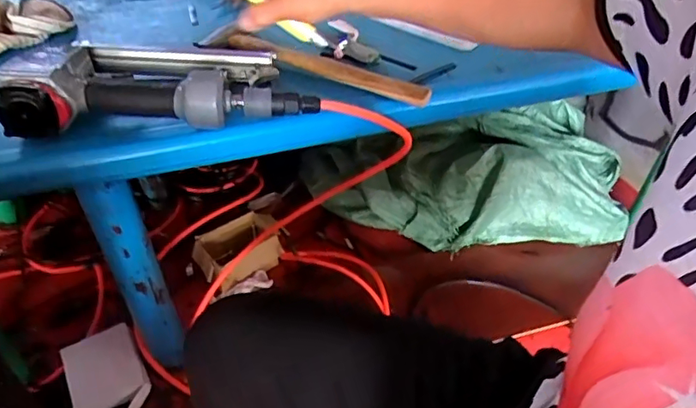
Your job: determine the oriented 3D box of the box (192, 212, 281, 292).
[{"bbox_3d":[-0.200,0.090,0.999,0.154,0.081,0.119,-23,49,-26],"label":"box"}]

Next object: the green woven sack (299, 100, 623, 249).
[{"bbox_3d":[0.236,-0.036,1.073,0.593,0.207,0.240,-7,44,-11],"label":"green woven sack"}]

